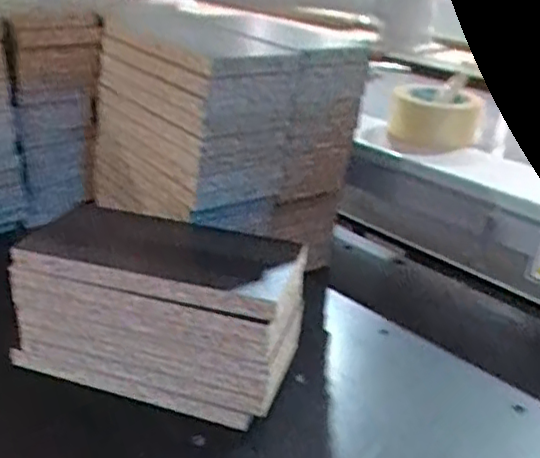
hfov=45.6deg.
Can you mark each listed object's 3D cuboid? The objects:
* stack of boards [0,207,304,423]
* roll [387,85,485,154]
[{"bbox_3d":[-0.082,0.056,0.485,0.199,0.120,0.101,10,26,9],"label":"stack of boards"},{"bbox_3d":[0.201,-0.140,0.789,0.110,0.056,0.109,11,26,12],"label":"roll"}]

